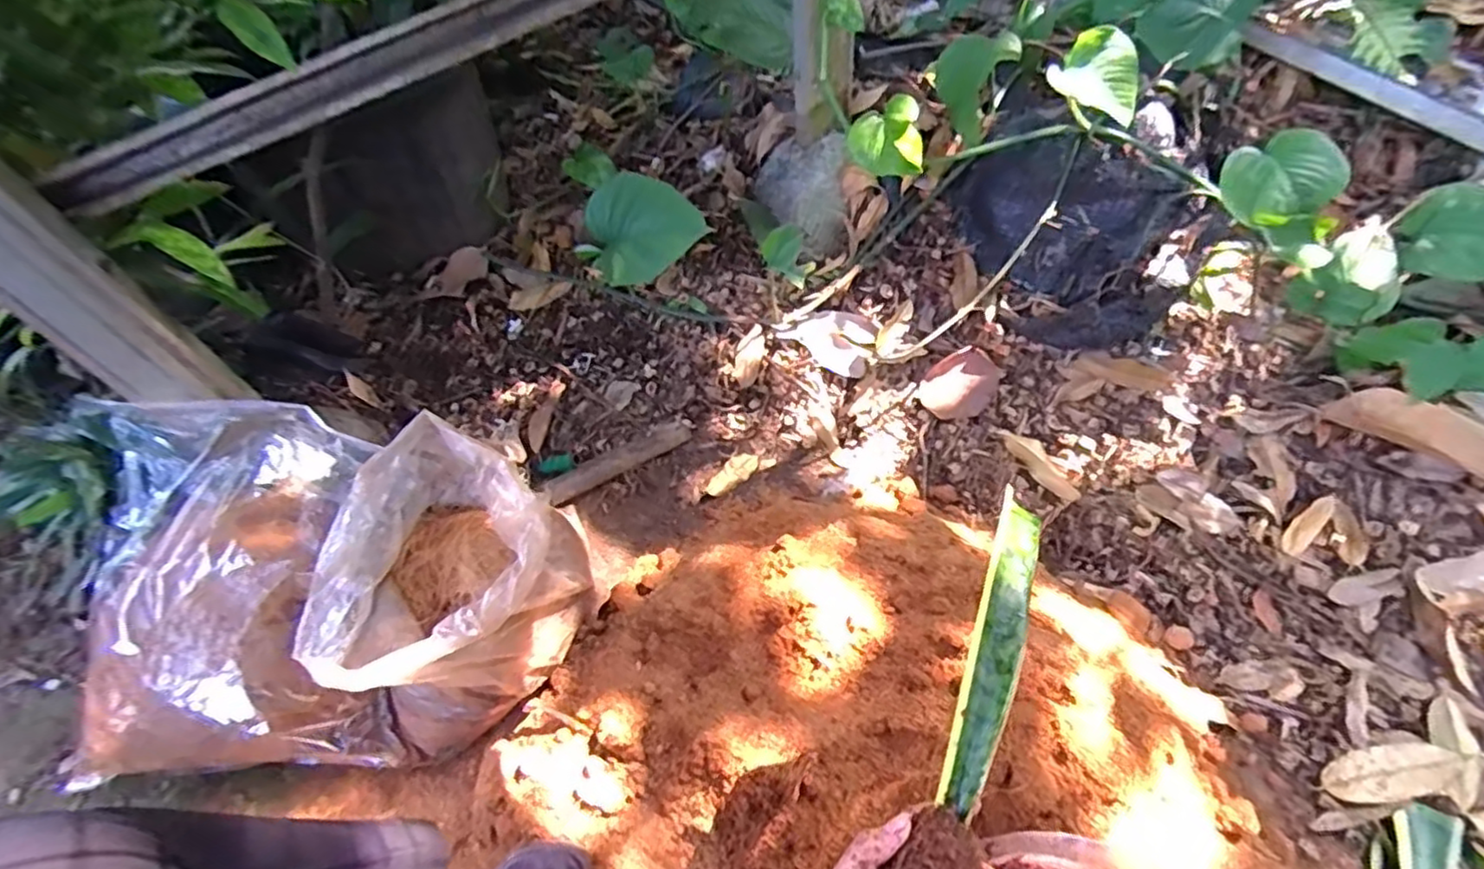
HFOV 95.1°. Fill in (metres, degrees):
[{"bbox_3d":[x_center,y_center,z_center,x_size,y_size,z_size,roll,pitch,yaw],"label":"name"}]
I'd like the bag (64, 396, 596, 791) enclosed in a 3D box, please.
[{"bbox_3d":[-0.398,0.134,0.677,0.473,0.210,0.314,-4,53,0],"label":"bag"}]

